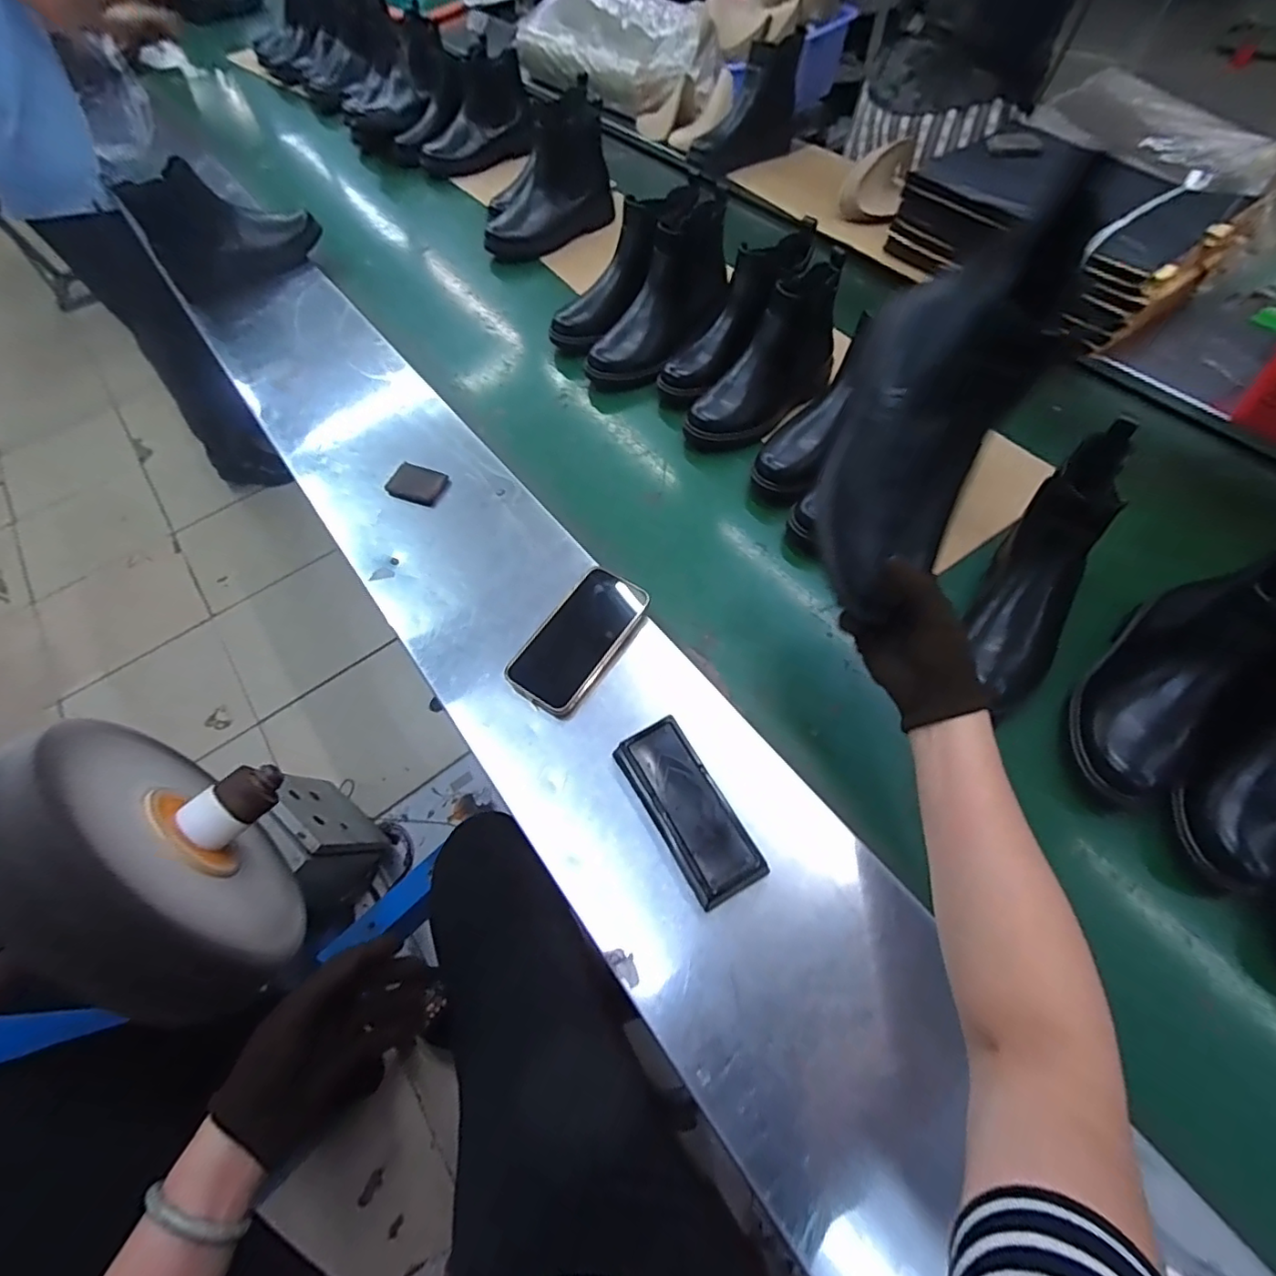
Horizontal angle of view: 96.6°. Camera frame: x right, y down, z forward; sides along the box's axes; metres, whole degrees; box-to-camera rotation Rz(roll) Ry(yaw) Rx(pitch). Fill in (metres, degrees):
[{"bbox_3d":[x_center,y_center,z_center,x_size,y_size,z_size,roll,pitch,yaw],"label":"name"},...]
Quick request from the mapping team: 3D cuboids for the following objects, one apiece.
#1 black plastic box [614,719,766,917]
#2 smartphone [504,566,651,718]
[{"bbox_3d":[0.042,0.147,0.487,0.063,0.046,0.147,-28,62,-13],"label":"black plastic box"},{"bbox_3d":[-0.063,-0.002,0.585,0.083,0.015,0.157,28,69,22],"label":"smartphone"}]

